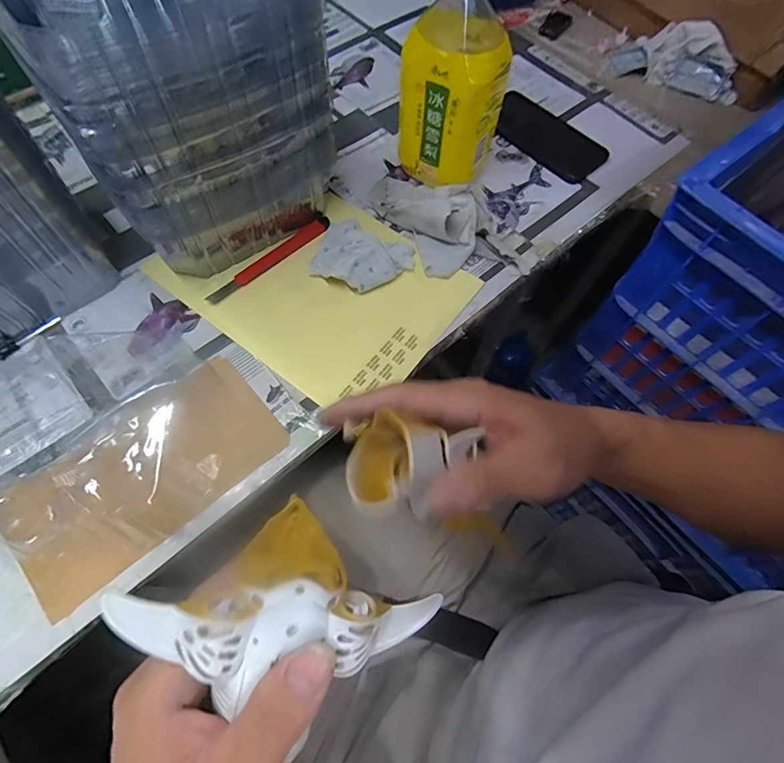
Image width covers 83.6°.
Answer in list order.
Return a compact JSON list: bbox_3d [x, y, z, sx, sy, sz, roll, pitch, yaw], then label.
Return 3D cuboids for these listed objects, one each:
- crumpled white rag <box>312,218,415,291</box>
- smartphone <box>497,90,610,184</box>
[{"bbox_3d":[-0.028,-0.127,0.445,0.088,0.026,0.075,18,65,6],"label":"crumpled white rag"},{"bbox_3d":[0.196,-0.316,0.563,0.076,0.010,0.158,-39,73,-19],"label":"smartphone"}]

